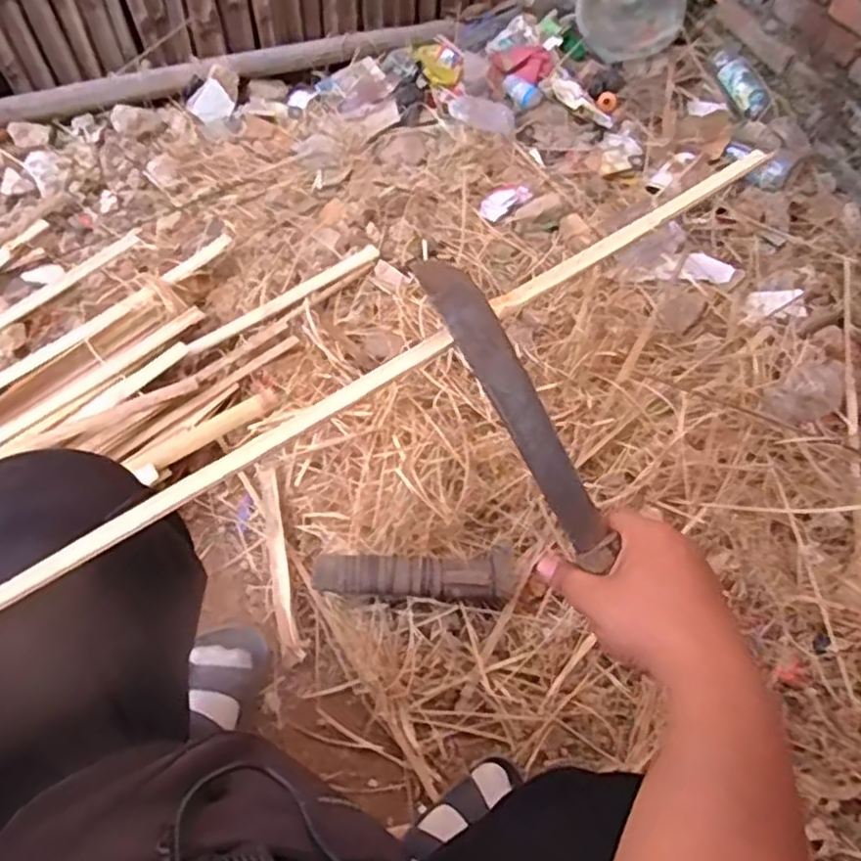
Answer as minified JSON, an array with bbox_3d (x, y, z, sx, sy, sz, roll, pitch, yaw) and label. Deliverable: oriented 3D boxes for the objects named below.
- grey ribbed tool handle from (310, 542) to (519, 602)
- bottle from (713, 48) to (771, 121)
[{"bbox_3d":[-0.018,0.172,0.827,0.237,0.041,0.058,0,62,-4],"label":"grey ribbed tool handle"},{"bbox_3d":[0.573,-0.644,1.287,0.052,0.041,0.153,-29,83,-16],"label":"bottle"}]

